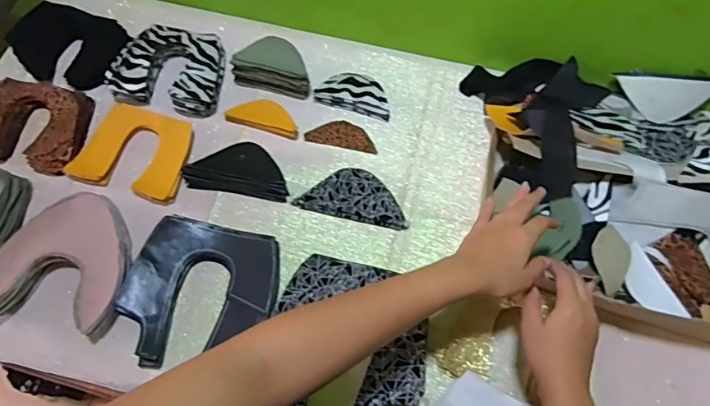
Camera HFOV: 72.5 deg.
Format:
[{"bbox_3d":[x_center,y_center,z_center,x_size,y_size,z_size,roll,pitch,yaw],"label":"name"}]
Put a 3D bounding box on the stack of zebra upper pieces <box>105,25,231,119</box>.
[{"bbox_3d":[-0.281,-0.207,0.738,0.164,0.045,0.135,10,66,4],"label":"stack of zebra upper pieces"}]

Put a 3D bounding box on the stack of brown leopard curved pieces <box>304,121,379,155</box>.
[{"bbox_3d":[-0.019,-0.102,0.725,0.103,0.006,0.044,10,66,4],"label":"stack of brown leopard curved pieces"}]

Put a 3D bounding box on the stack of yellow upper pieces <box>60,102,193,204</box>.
[{"bbox_3d":[-0.310,-0.076,0.687,0.155,0.016,0.124,15,67,6],"label":"stack of yellow upper pieces"}]

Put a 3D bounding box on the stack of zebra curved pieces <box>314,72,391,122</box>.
[{"bbox_3d":[0.001,-0.167,0.738,0.114,0.024,0.057,15,67,6],"label":"stack of zebra curved pieces"}]

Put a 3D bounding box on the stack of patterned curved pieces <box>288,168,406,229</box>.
[{"bbox_3d":[-0.001,-0.011,0.676,0.150,0.020,0.072,13,66,5],"label":"stack of patterned curved pieces"}]

